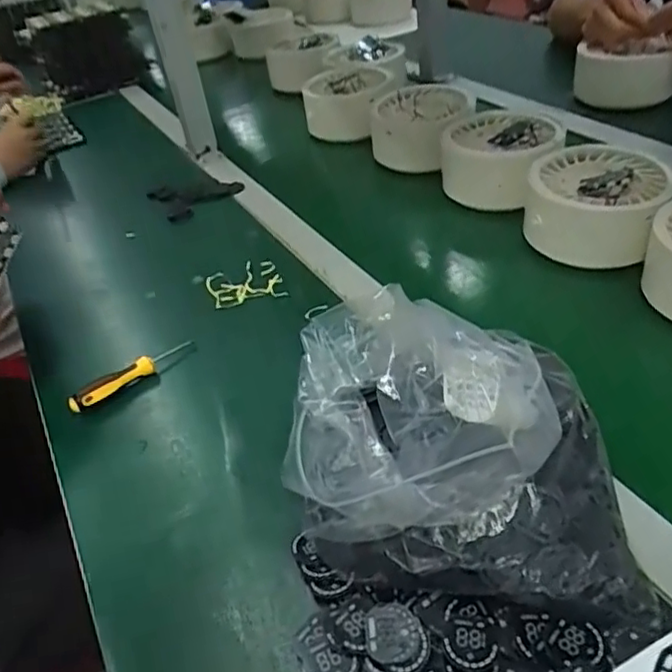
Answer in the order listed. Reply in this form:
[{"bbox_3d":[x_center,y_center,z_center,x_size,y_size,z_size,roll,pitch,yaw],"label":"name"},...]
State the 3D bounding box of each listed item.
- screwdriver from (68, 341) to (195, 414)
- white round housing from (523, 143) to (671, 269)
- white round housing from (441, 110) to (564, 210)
[{"bbox_3d":[-0.183,0.032,0.567,0.122,0.024,0.015,-34,49,-27],"label":"screwdriver"},{"bbox_3d":[0.263,-0.134,0.628,0.141,0.065,0.144,4,43,12],"label":"white round housing"},{"bbox_3d":[0.183,-0.208,0.725,0.131,0.062,0.156,18,48,26],"label":"white round housing"}]

